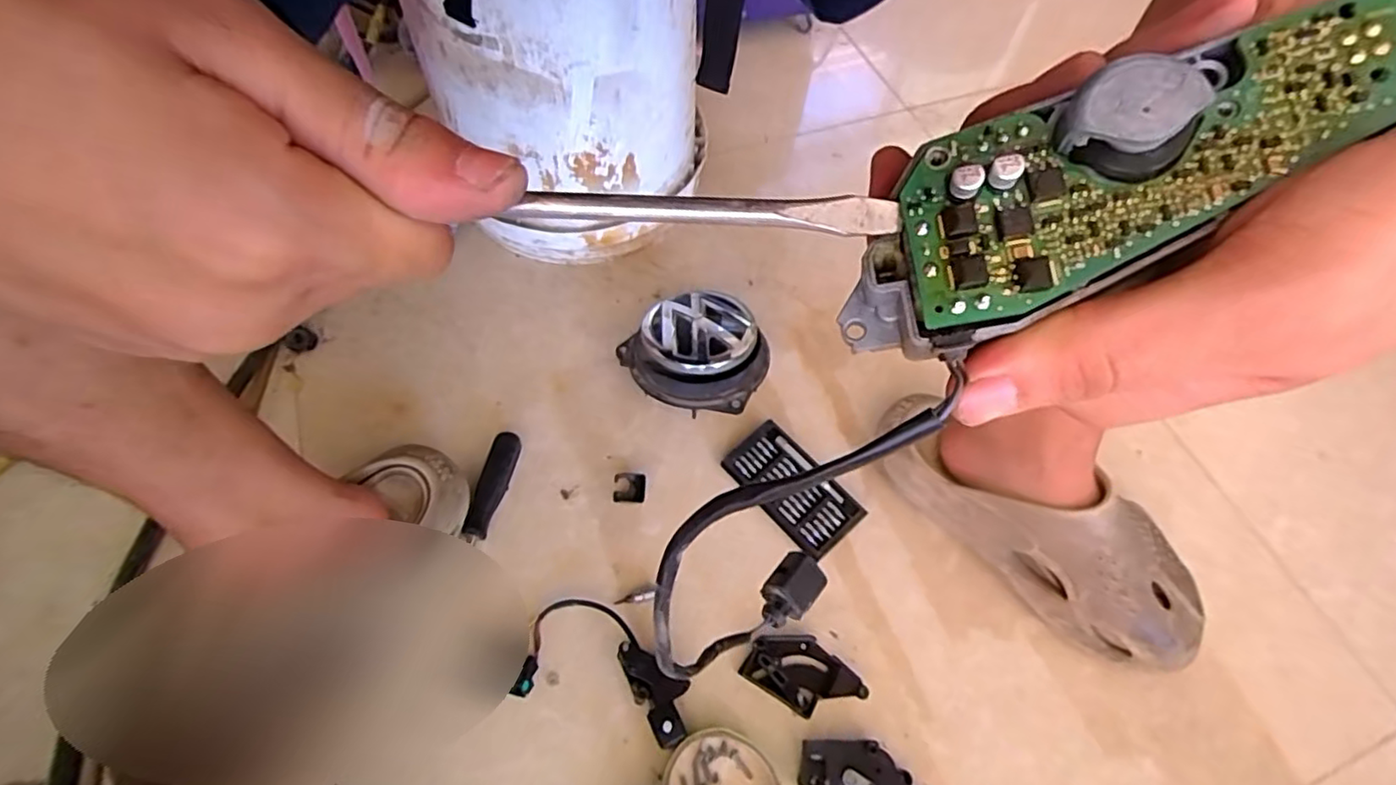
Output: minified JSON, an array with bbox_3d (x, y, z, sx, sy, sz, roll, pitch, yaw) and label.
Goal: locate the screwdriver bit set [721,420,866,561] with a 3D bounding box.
[{"bbox_3d":[0.086,0.087,0.577,0.066,0.021,0.122,-36,68,-21],"label":"screwdriver bit set"}]

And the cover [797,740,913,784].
[{"bbox_3d":[0.120,0.288,0.468,0.085,0.020,0.050,1,60,-3],"label":"cover"}]

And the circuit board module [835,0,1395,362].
[{"bbox_3d":[0.084,-0.044,0.133,0.114,0.029,0.040,-28,62,13],"label":"circuit board module"}]

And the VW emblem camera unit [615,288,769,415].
[{"bbox_3d":[0.003,-0.034,0.609,0.126,0.075,0.125,1,60,-2],"label":"VW emblem camera unit"}]

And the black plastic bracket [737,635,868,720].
[{"bbox_3d":[0.084,0.227,0.508,0.090,0.015,0.054,30,63,14],"label":"black plastic bracket"}]

